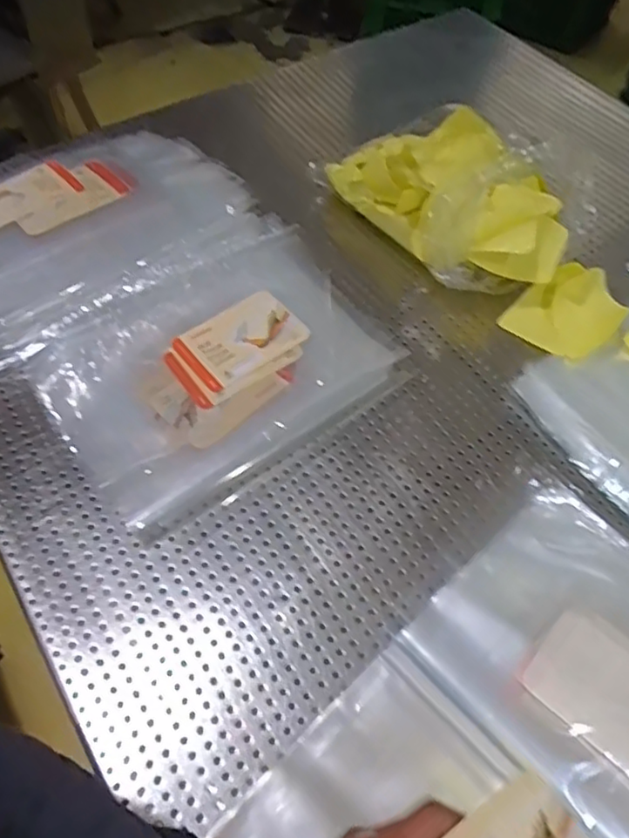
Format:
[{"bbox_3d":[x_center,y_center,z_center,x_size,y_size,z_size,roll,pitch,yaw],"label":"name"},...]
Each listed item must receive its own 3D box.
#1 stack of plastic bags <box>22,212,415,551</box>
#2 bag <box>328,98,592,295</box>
[{"bbox_3d":[-0.097,-0.061,0.679,0.335,0.025,0.267,-33,75,-21],"label":"stack of plastic bags"},{"bbox_3d":[0.173,-0.274,0.794,0.194,0.141,0.288,-36,64,-21],"label":"bag"}]

